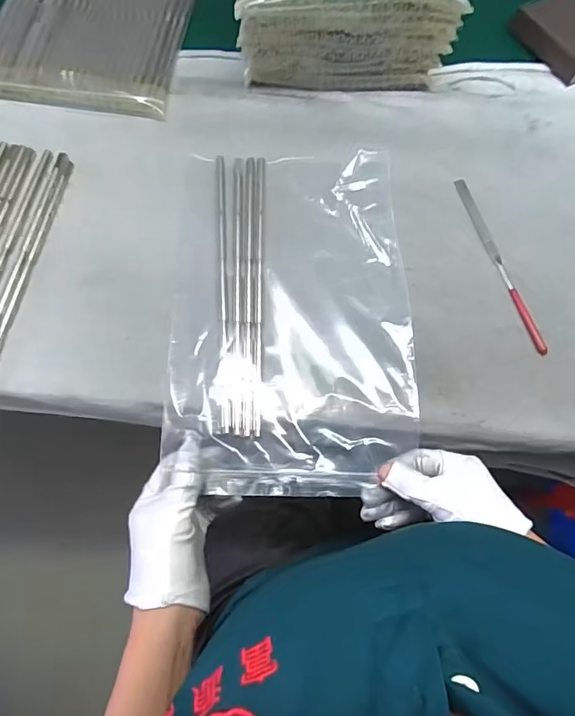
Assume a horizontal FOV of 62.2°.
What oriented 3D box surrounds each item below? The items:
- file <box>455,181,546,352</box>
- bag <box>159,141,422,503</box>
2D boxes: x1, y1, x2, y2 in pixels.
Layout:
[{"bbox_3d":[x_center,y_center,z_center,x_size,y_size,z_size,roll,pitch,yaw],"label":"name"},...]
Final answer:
[{"bbox_3d":[0.188,-0.086,0.420,0.010,0.010,0.177,-16,75,-6],"label":"file"},{"bbox_3d":[0.004,-0.041,0.400,0.194,0.016,0.295,1,73,0],"label":"bag"}]

